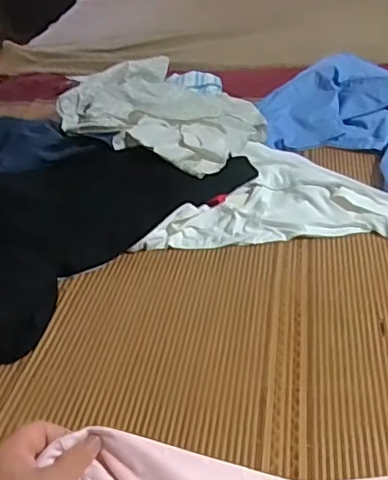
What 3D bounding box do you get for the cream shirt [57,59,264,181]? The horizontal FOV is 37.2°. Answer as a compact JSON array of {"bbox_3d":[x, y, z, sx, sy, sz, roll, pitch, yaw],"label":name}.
[{"bbox_3d":[-0.054,-0.231,1.080,0.302,0.085,0.502,-24,38,-24],"label":"cream shirt"}]

